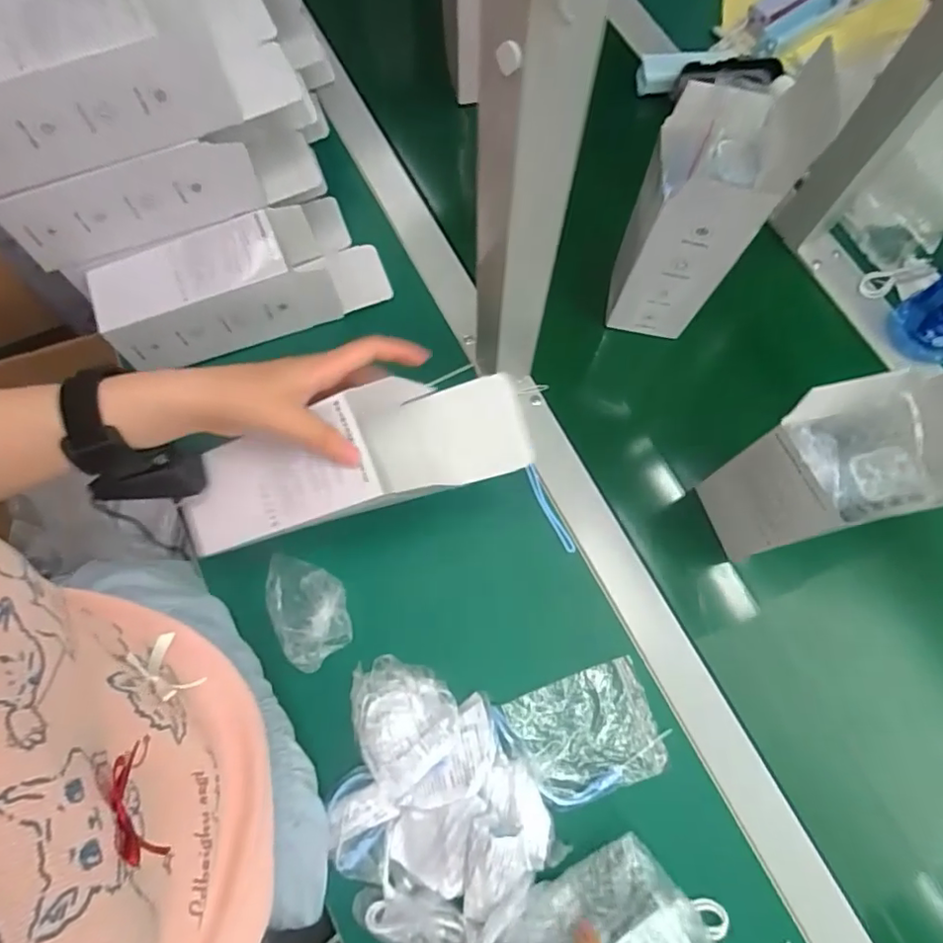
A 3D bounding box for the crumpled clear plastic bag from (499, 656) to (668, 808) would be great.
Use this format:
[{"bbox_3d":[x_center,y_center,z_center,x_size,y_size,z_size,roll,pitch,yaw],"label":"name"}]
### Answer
[{"bbox_3d":[0.091,0.205,0.445,0.106,0.016,0.085,-19,75,-4],"label":"crumpled clear plastic bag"}]

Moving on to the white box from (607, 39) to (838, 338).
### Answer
[{"bbox_3d":[0.177,-0.206,0.461,0.082,0.202,0.090,12,75,5],"label":"white box"}]

